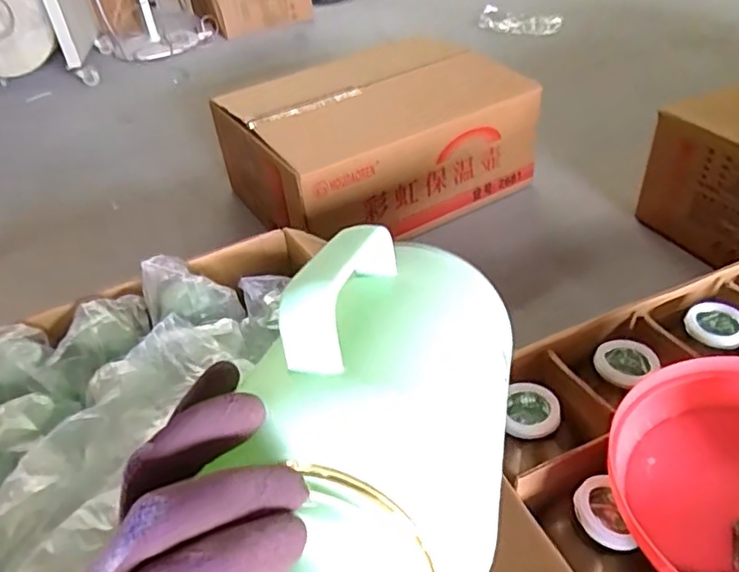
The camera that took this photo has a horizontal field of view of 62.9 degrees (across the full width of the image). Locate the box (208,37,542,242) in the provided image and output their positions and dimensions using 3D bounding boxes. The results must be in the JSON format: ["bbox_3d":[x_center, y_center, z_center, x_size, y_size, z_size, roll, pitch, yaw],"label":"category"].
[{"bbox_3d":[0.021,-0.374,1.569,0.697,0.320,0.464,-23,42,-20],"label":"box"}]

